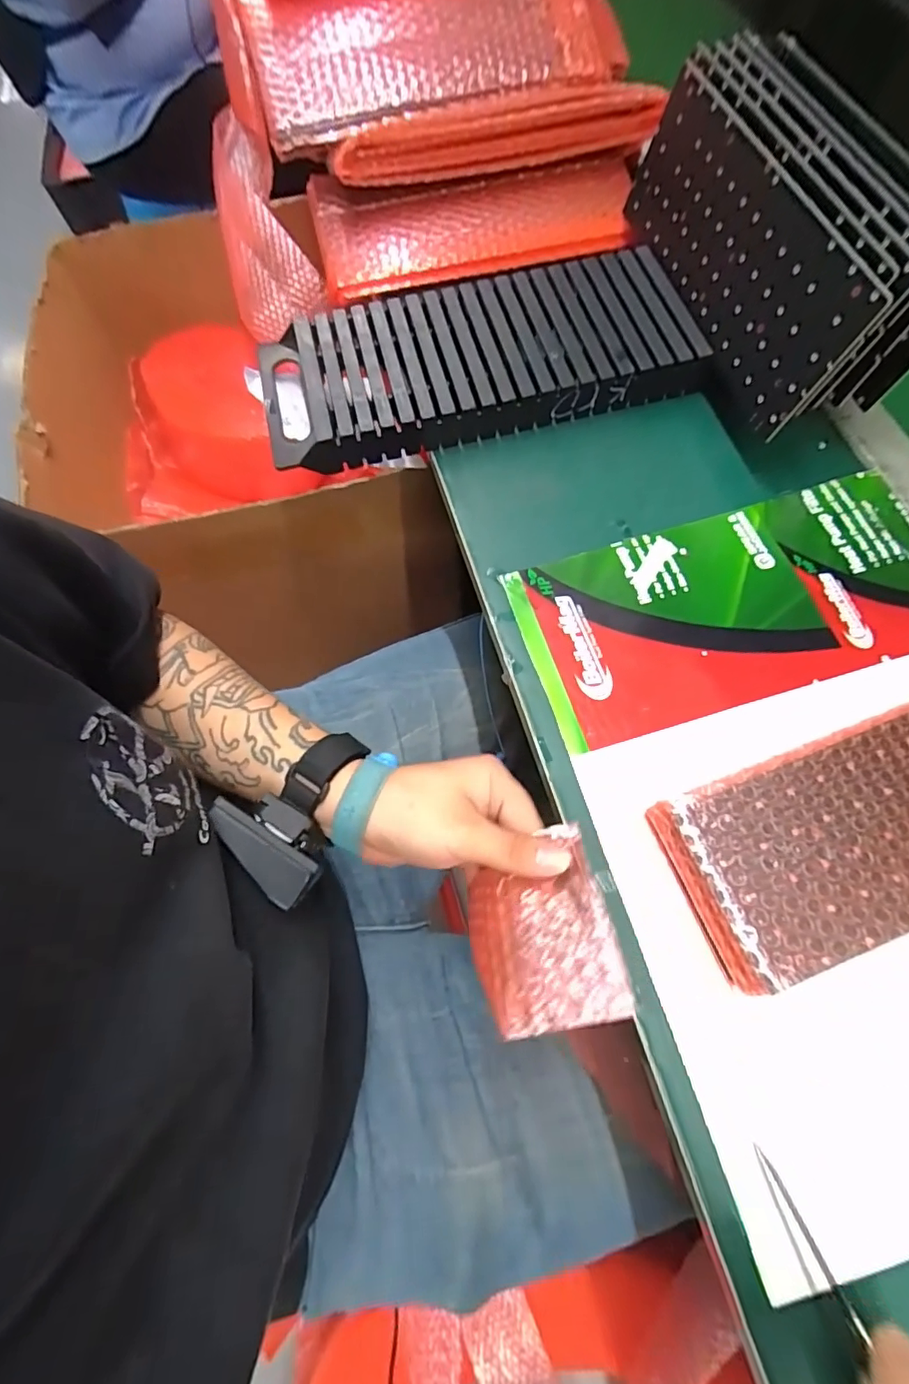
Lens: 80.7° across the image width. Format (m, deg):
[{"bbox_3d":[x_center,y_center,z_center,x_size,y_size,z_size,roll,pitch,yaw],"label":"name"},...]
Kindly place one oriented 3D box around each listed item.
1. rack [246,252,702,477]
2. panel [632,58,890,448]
[{"bbox_3d":[0.015,-0.272,0.429,0.335,0.046,0.144,-15,68,-3],"label":"rack"},{"bbox_3d":[0.197,-0.323,0.388,0.007,0.092,0.281,-7,67,-19],"label":"panel"}]

